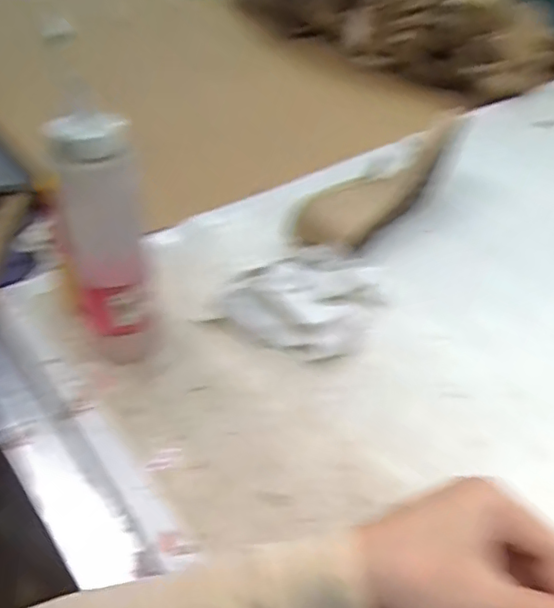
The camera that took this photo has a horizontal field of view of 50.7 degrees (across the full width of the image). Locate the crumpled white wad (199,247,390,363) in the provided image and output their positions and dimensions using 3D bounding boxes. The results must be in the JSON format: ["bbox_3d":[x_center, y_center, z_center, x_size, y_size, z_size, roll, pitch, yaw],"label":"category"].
[{"bbox_3d":[0.031,-0.008,0.524,0.124,0.030,0.140,24,47,24],"label":"crumpled white wad"}]

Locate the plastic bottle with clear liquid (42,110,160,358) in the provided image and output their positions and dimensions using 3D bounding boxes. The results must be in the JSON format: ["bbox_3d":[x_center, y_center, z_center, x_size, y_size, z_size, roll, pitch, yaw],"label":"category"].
[{"bbox_3d":[-0.124,-0.039,0.428,0.057,0.204,0.047,-10,43,-12],"label":"plastic bottle with clear liquid"}]

